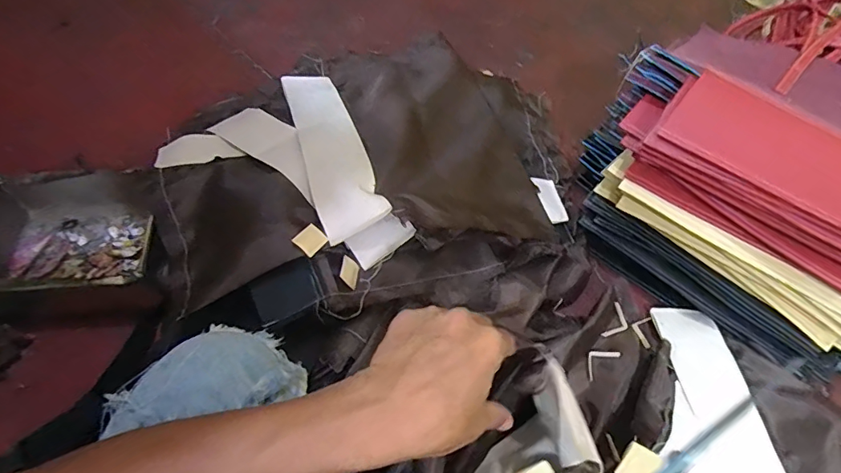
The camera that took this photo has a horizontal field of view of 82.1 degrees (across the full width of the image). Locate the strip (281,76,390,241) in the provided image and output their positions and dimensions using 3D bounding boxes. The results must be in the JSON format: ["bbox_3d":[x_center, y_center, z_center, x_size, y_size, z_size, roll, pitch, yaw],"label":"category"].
[{"bbox_3d":[-0.123,-0.131,0.625,0.072,0.036,0.370,-16,42,-11],"label":"strip"}]

